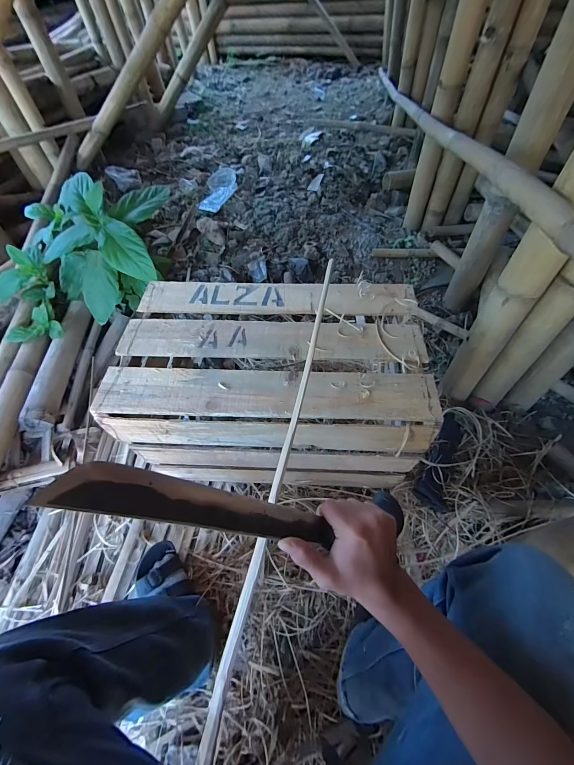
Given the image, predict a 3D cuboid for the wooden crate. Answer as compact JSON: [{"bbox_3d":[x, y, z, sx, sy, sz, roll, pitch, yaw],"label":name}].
[{"bbox_3d":[-0.033,0.005,0.720,0.579,0.322,0.348,4,55,3],"label":"wooden crate"}]

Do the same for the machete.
[{"bbox_3d":[-0.020,0.132,0.330,0.384,0.017,0.058,18,53,-25],"label":"machete"}]

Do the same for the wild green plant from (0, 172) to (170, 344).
[{"bbox_3d":[-0.665,-0.371,1.006,0.536,0.347,0.466,3,55,2],"label":"wild green plant"}]

